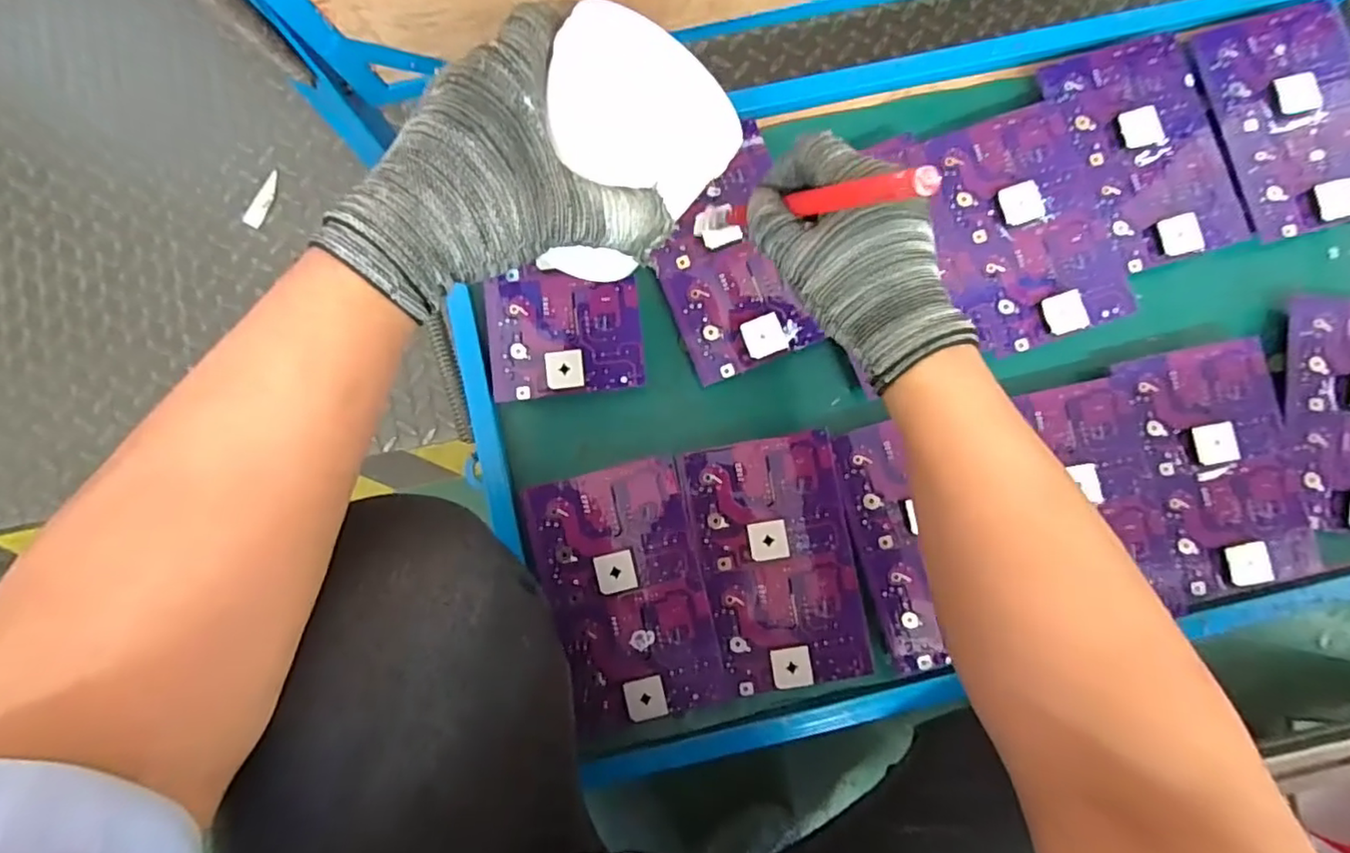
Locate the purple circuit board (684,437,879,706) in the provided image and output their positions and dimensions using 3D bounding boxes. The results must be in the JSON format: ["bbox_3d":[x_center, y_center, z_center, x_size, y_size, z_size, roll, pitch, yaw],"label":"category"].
[{"bbox_3d":[0.083,0.109,0.489,0.117,0.010,0.193,-10,84,-2],"label":"purple circuit board"}]

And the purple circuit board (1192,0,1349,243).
[{"bbox_3d":[0.558,-0.275,0.540,0.145,0.018,0.200,-13,82,0],"label":"purple circuit board"}]

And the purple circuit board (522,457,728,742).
[{"bbox_3d":[-0.040,0.133,0.484,0.123,0.012,0.197,-12,85,-2],"label":"purple circuit board"}]

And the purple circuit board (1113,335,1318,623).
[{"bbox_3d":[0.452,0.036,0.507,0.132,0.016,0.201,-11,86,0],"label":"purple circuit board"}]

